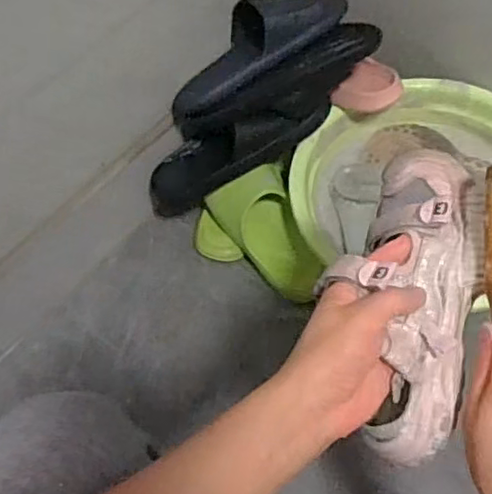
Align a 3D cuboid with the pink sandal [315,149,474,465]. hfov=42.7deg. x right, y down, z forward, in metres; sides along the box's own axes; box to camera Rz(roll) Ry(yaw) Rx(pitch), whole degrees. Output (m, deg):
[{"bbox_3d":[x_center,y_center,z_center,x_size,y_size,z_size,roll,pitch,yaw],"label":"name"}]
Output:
[{"bbox_3d":[0.108,0.028,0.432,0.096,0.068,0.221,5,73,6],"label":"pink sandal"}]

